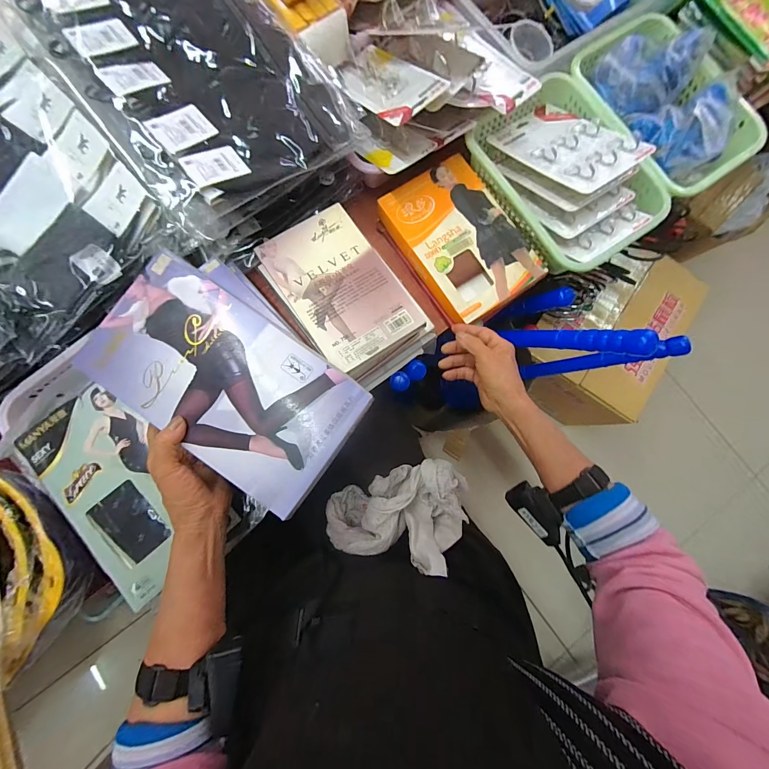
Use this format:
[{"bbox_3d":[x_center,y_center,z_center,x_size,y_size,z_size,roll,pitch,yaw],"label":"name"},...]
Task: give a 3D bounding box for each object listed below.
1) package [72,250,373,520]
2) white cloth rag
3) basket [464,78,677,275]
[{"bbox_3d":[-0.162,-0.005,0.335,0.263,0.011,0.147,36,82,3],"label":"package"},{"bbox_3d":[0.015,0.163,0.420,0.185,0.124,0.107,-16,83,-4],"label":"white cloth rag"},{"bbox_3d":[0.297,-0.343,0.531,0.226,0.090,0.300,-36,85,-6],"label":"basket"}]

